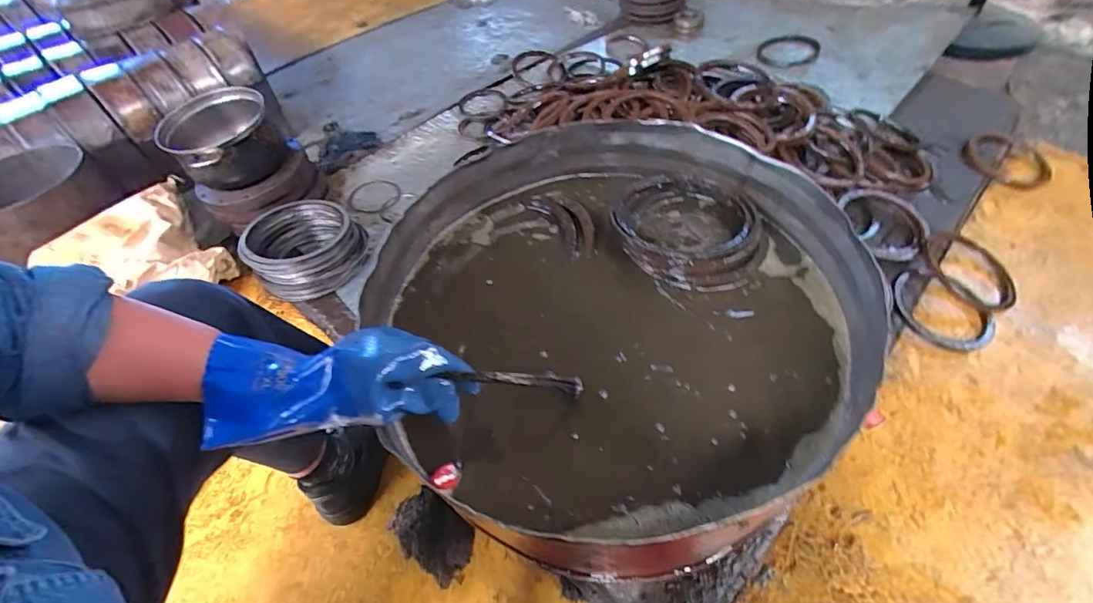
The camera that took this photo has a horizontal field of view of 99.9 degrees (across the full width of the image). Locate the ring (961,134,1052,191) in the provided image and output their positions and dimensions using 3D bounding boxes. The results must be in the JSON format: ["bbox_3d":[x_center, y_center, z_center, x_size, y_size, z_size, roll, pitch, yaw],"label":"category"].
[{"bbox_3d":[1.360,-0.417,1.357,0.289,0.038,0.215,-25,54,-19],"label":"ring"}]

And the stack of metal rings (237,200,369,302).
[{"bbox_3d":[-0.540,-0.126,1.041,0.239,0.114,0.232,-23,54,-12],"label":"stack of metal rings"}]

